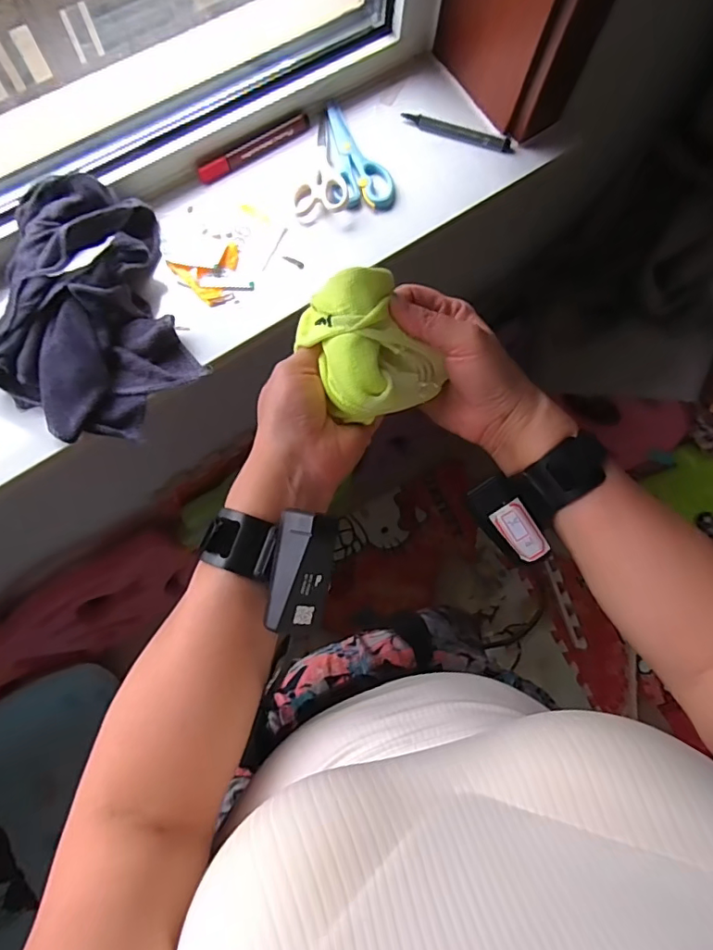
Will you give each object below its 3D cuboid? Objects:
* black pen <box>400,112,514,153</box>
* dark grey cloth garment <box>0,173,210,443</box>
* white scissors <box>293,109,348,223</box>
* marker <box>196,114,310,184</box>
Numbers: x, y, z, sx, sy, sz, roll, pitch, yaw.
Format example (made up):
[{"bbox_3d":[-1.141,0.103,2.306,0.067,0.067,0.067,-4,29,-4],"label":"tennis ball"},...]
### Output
[{"bbox_3d":[0.105,-0.356,0.537,0.116,0.013,0.016,15,76,2],"label":"black pen"},{"bbox_3d":[-0.237,-0.140,0.445,0.158,0.065,0.204,-21,77,-7],"label":"dark grey cloth garment"},{"bbox_3d":[-0.043,-0.310,0.516,0.052,0.014,0.124,-10,76,-4],"label":"white scissors"},{"bbox_3d":[-0.101,-0.327,0.517,0.125,0.009,0.018,-33,79,-10],"label":"marker"}]

